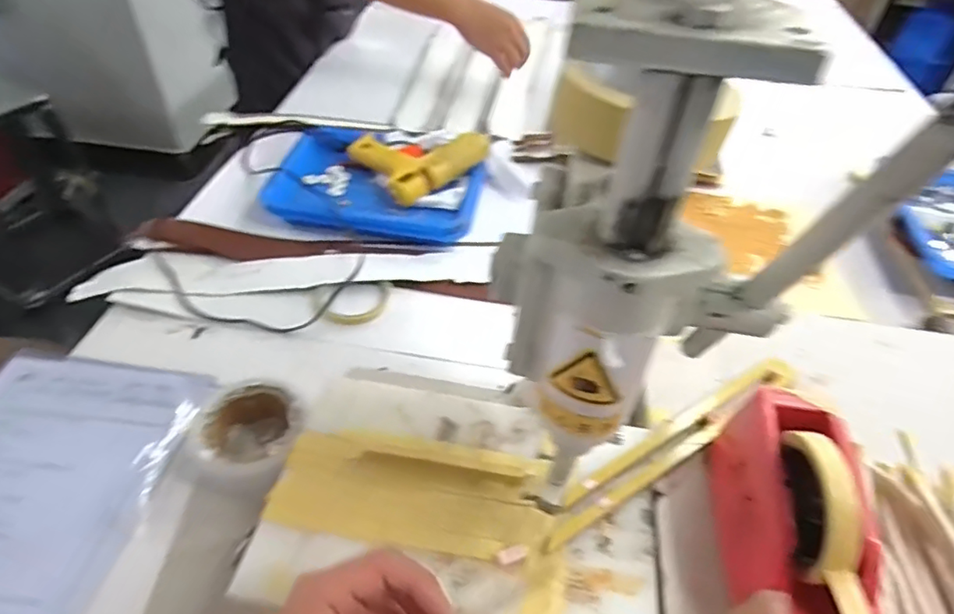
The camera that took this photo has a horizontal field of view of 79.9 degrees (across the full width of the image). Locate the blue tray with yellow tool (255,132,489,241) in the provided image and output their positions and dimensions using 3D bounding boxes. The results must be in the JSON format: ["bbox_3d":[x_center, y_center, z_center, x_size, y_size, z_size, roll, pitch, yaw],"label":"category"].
[{"bbox_3d":[-0.137,-0.188,0.814,0.285,0.063,0.227,10,46,5],"label":"blue tray with yellow tool"}]

